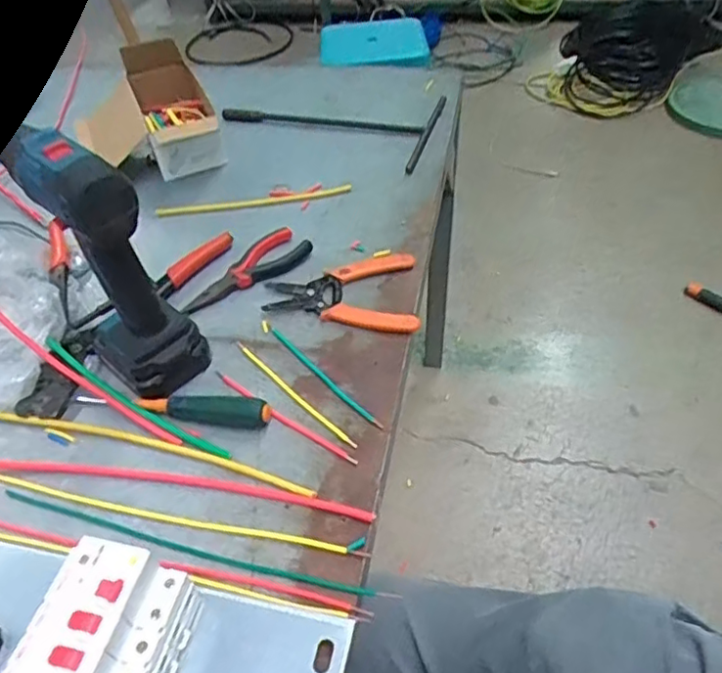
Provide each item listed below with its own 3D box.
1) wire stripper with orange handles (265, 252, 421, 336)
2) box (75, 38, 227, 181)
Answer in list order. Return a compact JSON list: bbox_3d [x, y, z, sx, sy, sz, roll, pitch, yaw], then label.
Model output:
[{"bbox_3d":[-0.020,-0.047,0.610,0.145,0.009,0.106,-2,46,4],"label":"wire stripper with orange handles"},{"bbox_3d":[-0.286,-0.286,0.814,0.168,0.092,0.211,-21,48,-14],"label":"box"}]

